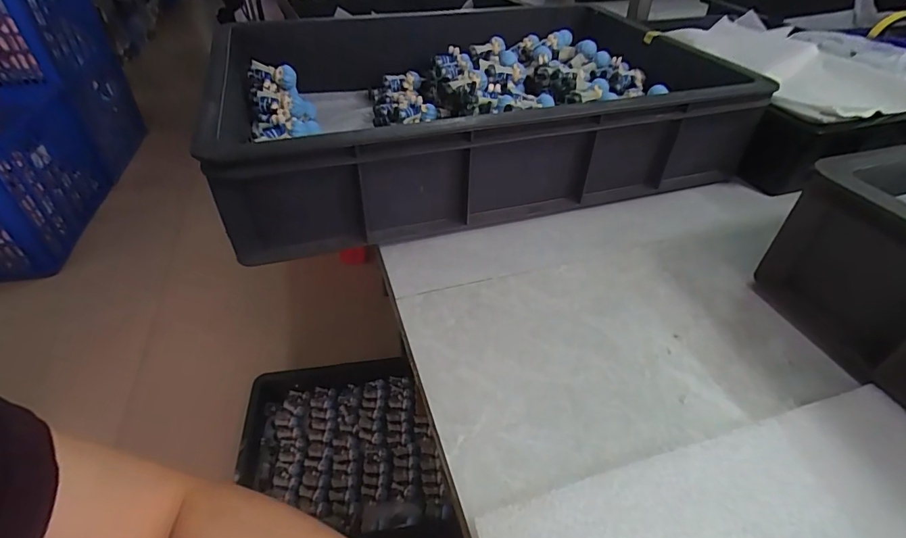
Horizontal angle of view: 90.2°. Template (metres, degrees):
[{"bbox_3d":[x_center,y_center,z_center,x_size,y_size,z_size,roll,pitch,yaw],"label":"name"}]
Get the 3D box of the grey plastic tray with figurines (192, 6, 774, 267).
[{"bbox_3d":[0.019,-0.210,0.559,0.569,0.130,0.366,-13,42,-16],"label":"grey plastic tray with figurines"}]

